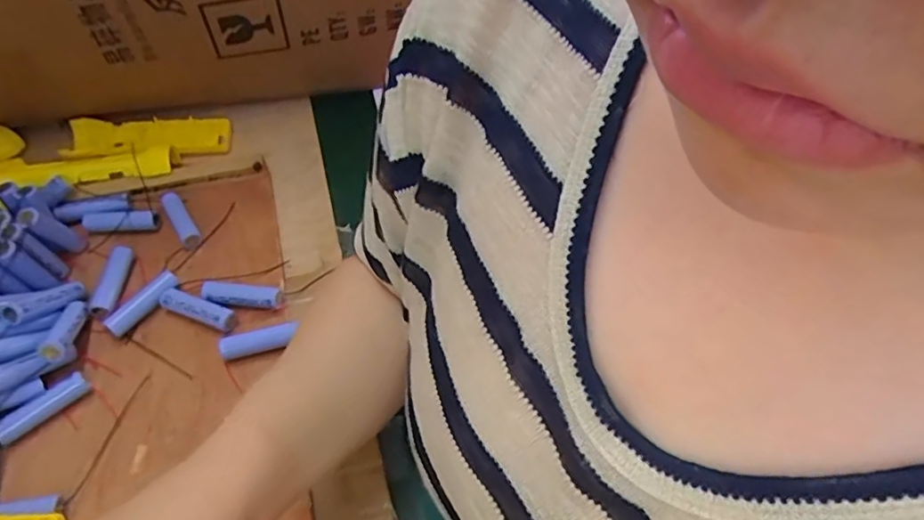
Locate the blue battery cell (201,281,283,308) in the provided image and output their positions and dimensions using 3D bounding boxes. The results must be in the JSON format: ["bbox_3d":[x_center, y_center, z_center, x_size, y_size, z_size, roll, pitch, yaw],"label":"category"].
[{"bbox_3d":[-0.193,0.030,0.510,0.067,0.017,0.020,2,53,2],"label":"blue battery cell"}]

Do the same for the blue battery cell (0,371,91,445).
[{"bbox_3d":[-0.314,0.110,0.438,0.018,0.019,0.062,37,62,25],"label":"blue battery cell"}]

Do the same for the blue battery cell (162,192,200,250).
[{"bbox_3d":[-0.273,-0.038,0.567,0.018,0.015,0.076,-30,58,-20],"label":"blue battery cell"}]

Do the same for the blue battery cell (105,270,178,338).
[{"bbox_3d":[-0.273,0.037,0.500,0.017,0.023,0.066,32,60,22],"label":"blue battery cell"}]

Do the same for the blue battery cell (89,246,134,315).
[{"bbox_3d":[-0.304,0.017,0.508,0.017,0.019,0.067,0,53,1],"label":"blue battery cell"}]

